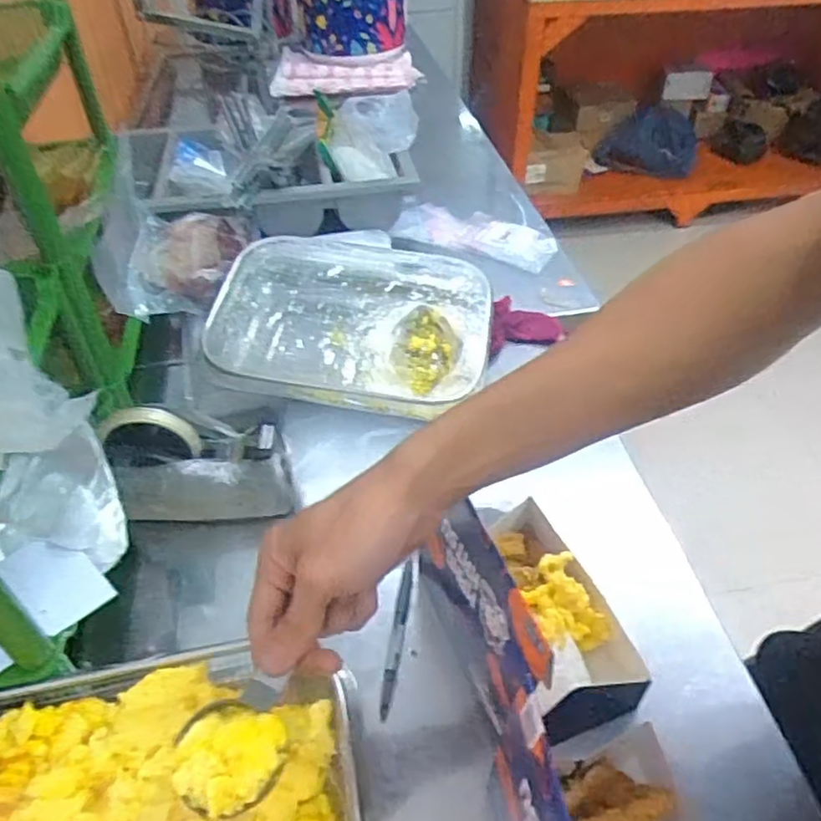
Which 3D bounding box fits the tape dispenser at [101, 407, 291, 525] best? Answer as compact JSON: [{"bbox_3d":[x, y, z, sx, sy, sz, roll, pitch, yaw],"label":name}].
[{"bbox_3d":[-0.191,0.045,0.617,0.156,0.117,0.066,-4,44,-3],"label":"tape dispenser"}]

